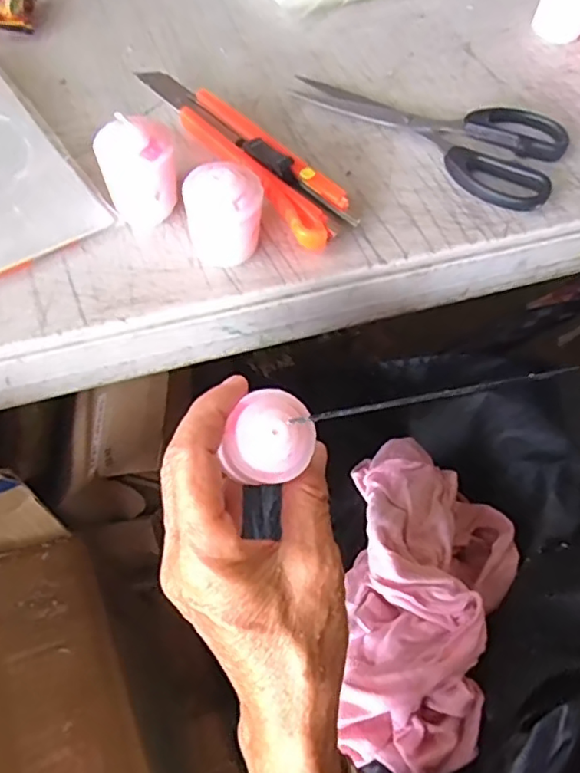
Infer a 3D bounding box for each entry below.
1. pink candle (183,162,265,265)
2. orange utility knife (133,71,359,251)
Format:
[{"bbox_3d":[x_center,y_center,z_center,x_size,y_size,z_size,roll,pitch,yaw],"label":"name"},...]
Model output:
[{"bbox_3d":[-0.033,-0.088,0.303,0.037,0.042,0.033,-9,61,-8],"label":"pink candle"},{"bbox_3d":[-0.028,-0.139,0.346,0.035,0.021,0.169,-34,67,-20],"label":"orange utility knife"}]

